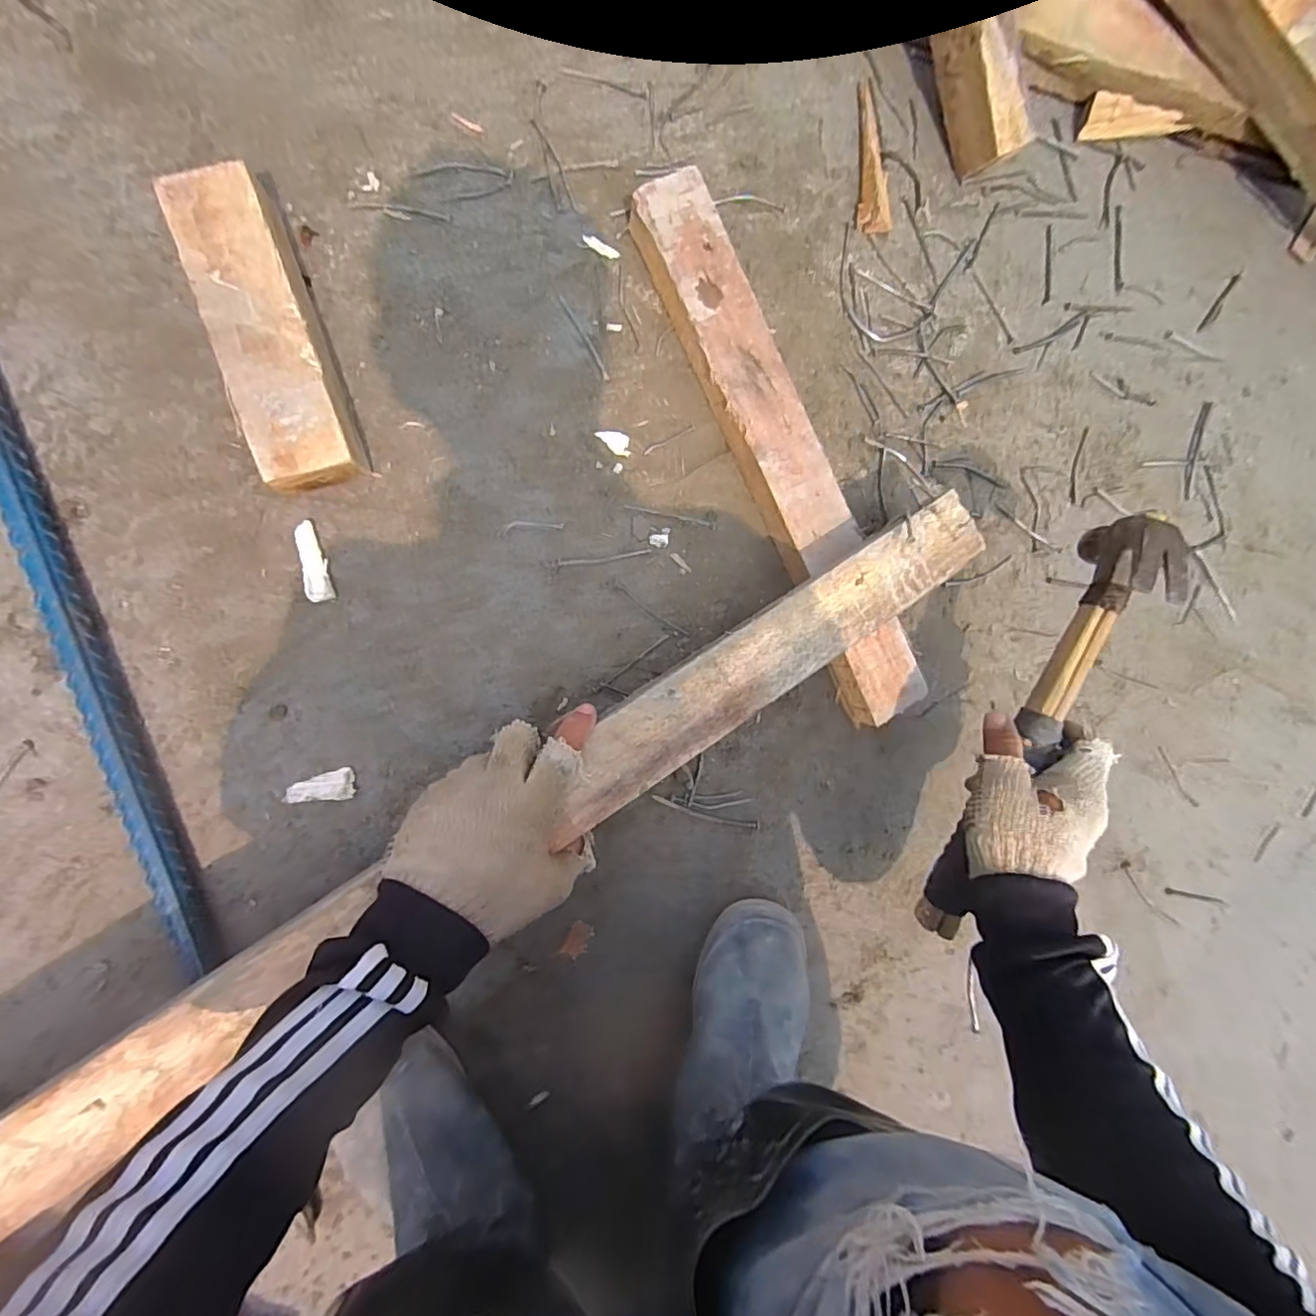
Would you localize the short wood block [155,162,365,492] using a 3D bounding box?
[{"bbox_3d":[-0.272,-0.225,0.409,0.065,0.052,0.205,-18,95,-10],"label":"short wood block"}]

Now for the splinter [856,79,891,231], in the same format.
[{"bbox_3d":[0.188,-0.438,0.498,0.030,0.011,0.129,-2,92,-9],"label":"splinter"}]

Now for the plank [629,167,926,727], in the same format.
[{"bbox_3d":[0.105,-0.161,0.477,0.071,0.043,0.452,-28,96,-7],"label":"plank"}]

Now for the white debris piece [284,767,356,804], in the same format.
[{"bbox_3d":[-0.261,0.101,0.444,0.049,0.009,0.022,-9,93,-9],"label":"white debris piece"}]

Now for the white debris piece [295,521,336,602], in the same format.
[{"bbox_3d":[-0.263,-0.073,0.438,0.019,0.005,0.059,-11,94,-9],"label":"white debris piece"}]

